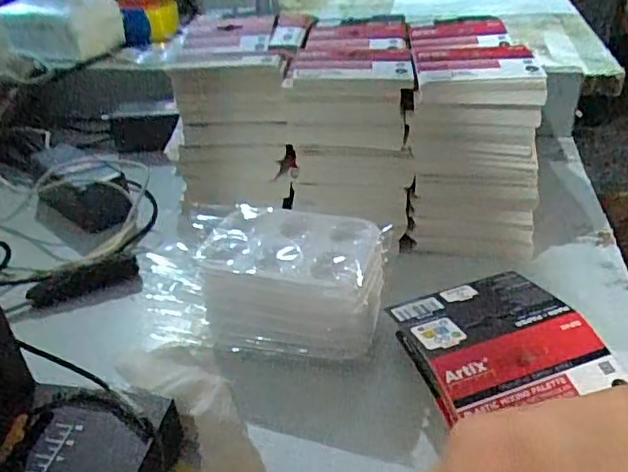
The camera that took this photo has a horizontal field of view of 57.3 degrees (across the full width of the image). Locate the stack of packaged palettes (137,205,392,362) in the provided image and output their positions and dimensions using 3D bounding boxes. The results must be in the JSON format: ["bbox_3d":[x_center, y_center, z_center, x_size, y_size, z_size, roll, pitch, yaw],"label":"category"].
[{"bbox_3d":[-0.036,0.030,0.435,0.173,0.066,0.100,2,33,10],"label":"stack of packaged palettes"}]

